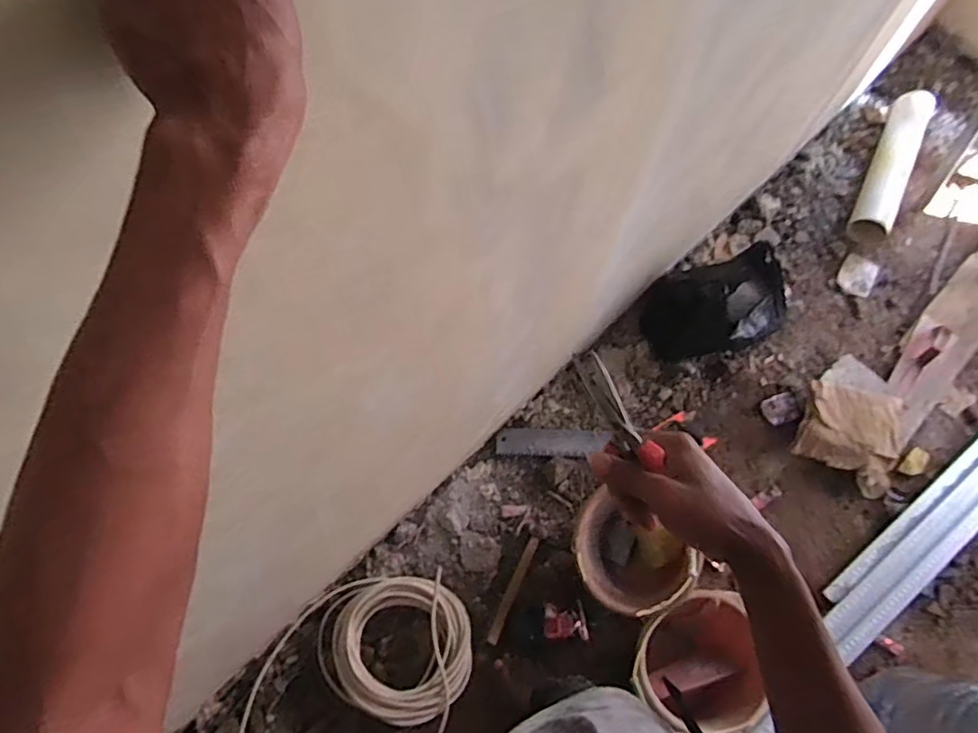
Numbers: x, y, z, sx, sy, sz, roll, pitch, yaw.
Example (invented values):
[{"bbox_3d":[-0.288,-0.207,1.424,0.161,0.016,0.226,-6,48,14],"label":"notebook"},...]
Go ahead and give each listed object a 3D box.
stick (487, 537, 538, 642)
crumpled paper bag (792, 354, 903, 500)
[{"bbox_3d":[0.057,0.524,1.410,0.027,0.015,0.254,23,67,9],"label":"stick"},{"bbox_3d":[0.957,0.146,1.574,0.249,0.073,0.348,16,81,6],"label":"crumpled paper bag"}]

